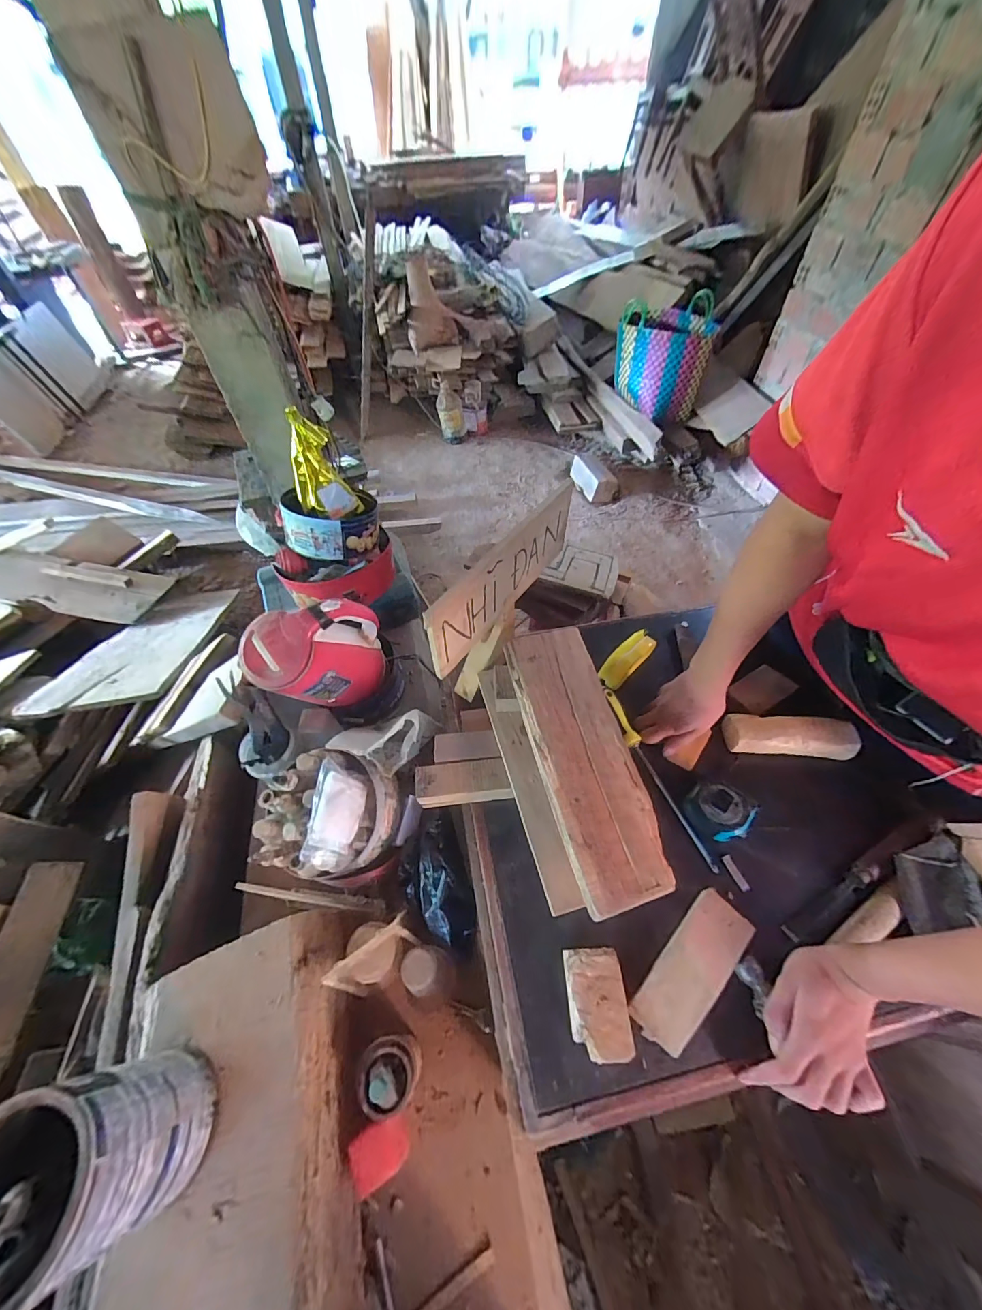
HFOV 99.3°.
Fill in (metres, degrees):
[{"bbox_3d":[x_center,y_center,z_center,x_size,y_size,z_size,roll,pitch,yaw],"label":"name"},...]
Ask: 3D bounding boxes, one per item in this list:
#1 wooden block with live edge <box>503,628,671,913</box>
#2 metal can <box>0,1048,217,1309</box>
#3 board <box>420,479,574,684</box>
[{"bbox_3d":[0.114,0.114,0.540,0.115,0.024,0.361,-9,52,-8],"label":"wooden block with live edge"},{"bbox_3d":[-0.354,0.455,0.379,0.121,0.169,0.118,-1,53,1],"label":"metal can"},{"bbox_3d":[0.023,-0.119,0.625,0.017,0.134,0.341,29,59,22],"label":"board"}]

